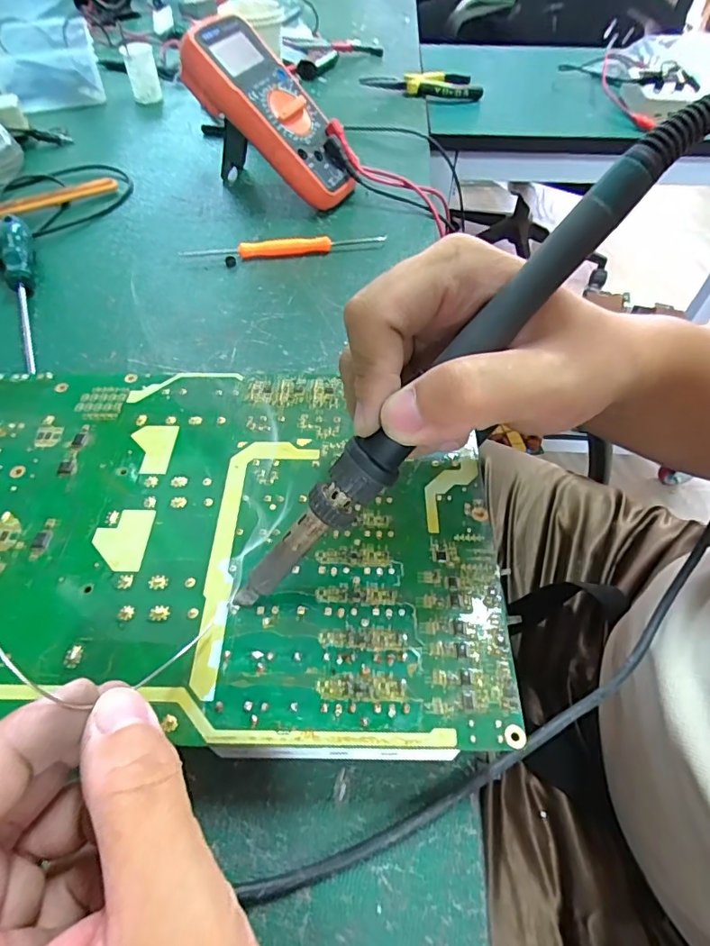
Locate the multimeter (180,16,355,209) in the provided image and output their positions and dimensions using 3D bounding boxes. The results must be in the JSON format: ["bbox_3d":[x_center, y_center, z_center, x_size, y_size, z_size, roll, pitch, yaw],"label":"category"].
[{"bbox_3d":[-0.070,-0.322,0.457,0.170,0.045,0.072,43,57,-18],"label":"multimeter"}]

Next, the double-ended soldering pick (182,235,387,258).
[{"bbox_3d":[-0.061,-0.196,0.433,0.172,0.012,0.019,-6,54,-5],"label":"double-ended soldering pick"}]

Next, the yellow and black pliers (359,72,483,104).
[{"bbox_3d":[0.089,-0.505,0.651,0.153,0.018,0.045,2,54,1],"label":"yellow and black pliers"}]

